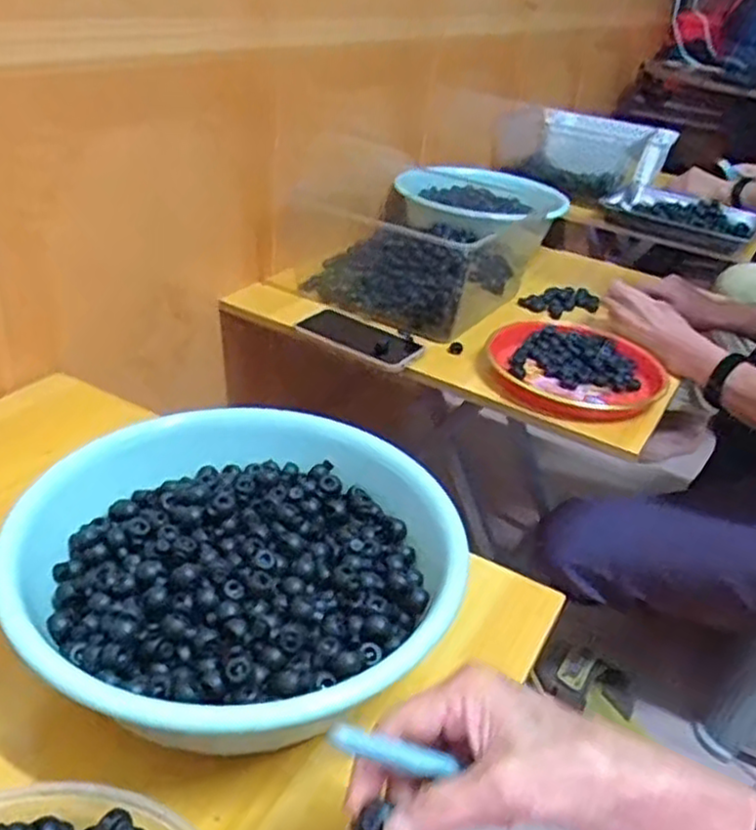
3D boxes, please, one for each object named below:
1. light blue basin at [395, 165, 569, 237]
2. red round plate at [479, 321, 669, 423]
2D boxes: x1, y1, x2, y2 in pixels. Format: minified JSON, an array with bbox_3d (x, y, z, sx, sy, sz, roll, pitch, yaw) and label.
[{"bbox_3d":[0.165,-0.344,1.207,0.241,0.075,0.212,28,38,28],"label":"light blue basin"},{"bbox_3d":[0.239,-0.061,0.916,0.214,0.028,0.200,6,33,-4],"label":"red round plate"}]

